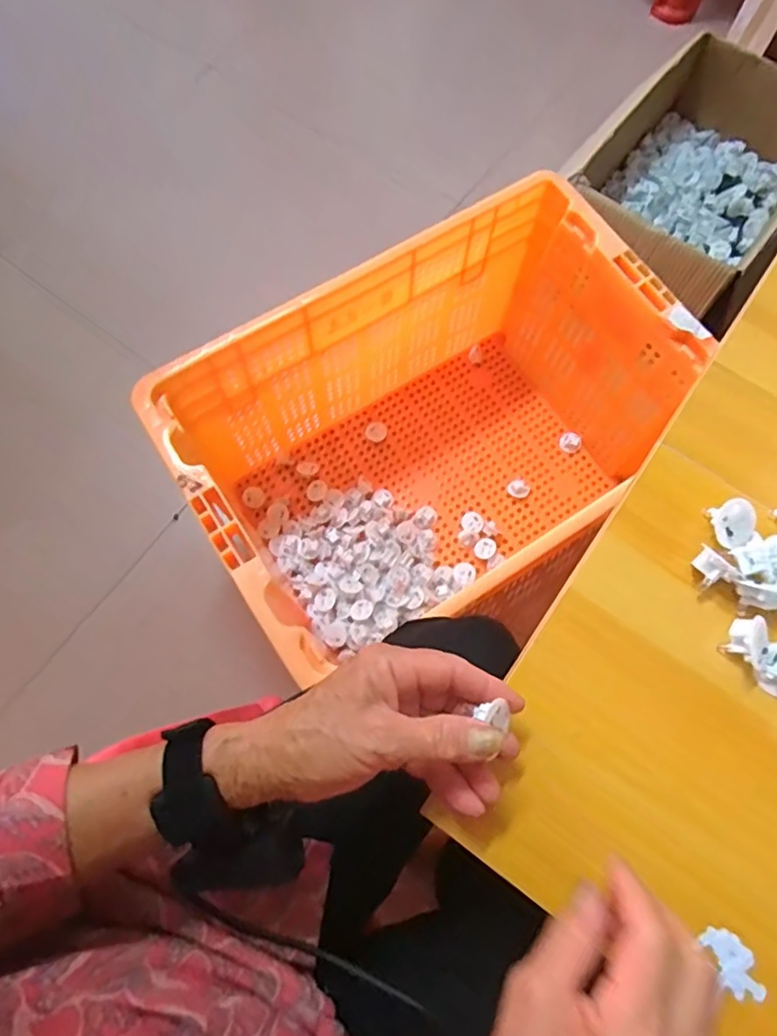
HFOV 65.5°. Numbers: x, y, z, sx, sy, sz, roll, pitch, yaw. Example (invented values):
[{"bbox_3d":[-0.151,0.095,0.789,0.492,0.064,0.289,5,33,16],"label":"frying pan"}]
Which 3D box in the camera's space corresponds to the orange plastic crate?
[{"bbox_3d":[0.048,-0.108,0.804,0.578,0.308,0.340,-31,76,-10],"label":"orange plastic crate"}]

